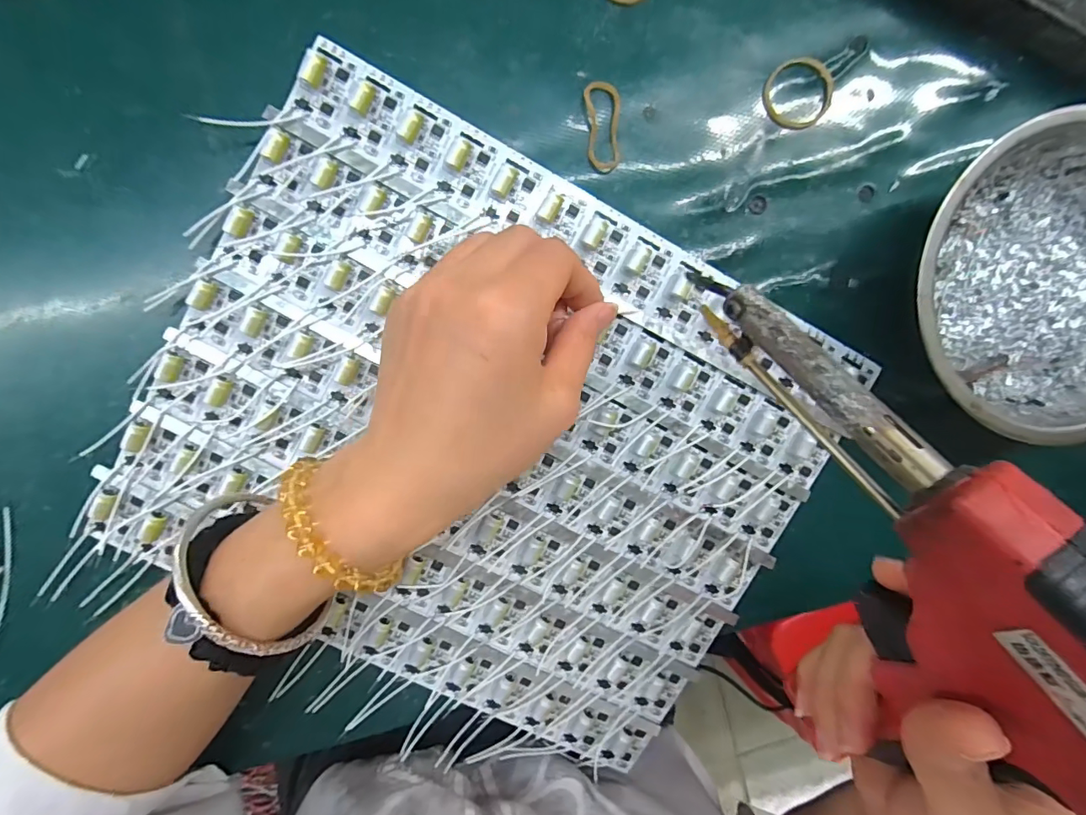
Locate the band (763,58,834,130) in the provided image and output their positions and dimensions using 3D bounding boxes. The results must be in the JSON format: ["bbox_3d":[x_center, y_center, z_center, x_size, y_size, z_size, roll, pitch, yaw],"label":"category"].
[{"bbox_3d":[0.116,-0.142,0.211,0.030,0.004,0.030,0,96,-2],"label":"band"}]

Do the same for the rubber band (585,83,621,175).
[{"bbox_3d":[0.027,-0.123,0.207,0.015,0.004,0.036,-7,96,-2],"label":"rubber band"}]

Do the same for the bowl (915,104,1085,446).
[{"bbox_3d":[0.214,-0.052,0.206,0.126,0.040,0.124,0,96,-2],"label":"bowl"}]

